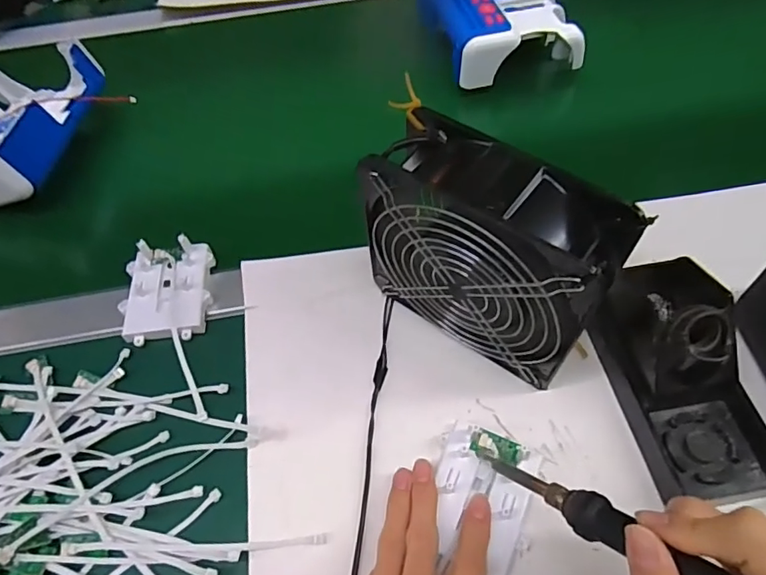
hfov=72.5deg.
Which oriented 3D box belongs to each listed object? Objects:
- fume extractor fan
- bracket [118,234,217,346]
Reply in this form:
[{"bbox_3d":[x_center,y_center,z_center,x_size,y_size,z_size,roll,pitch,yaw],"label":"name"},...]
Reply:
[{"bbox_3d":[0.062,-0.015,0.338,0.148,0.150,0.060,33,64,22],"label":"fume extractor fan"},{"bbox_3d":[-0.175,0.002,0.421,0.067,0.020,0.083,-4,56,0],"label":"bracket"}]

